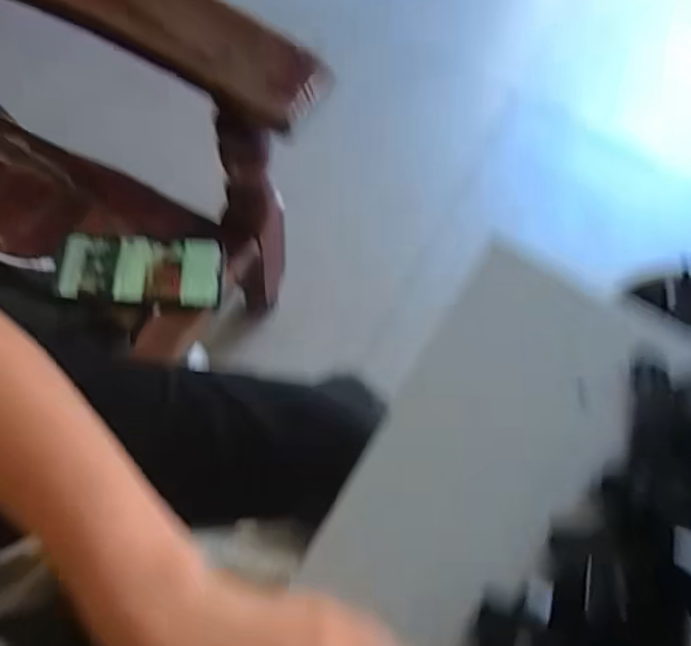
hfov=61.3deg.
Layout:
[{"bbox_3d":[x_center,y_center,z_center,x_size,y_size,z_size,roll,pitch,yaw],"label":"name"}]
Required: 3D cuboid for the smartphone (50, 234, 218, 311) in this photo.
[{"bbox_3d":[-0.216,-0.057,0.614,0.164,0.013,0.083,2,67,-5],"label":"smartphone"}]

